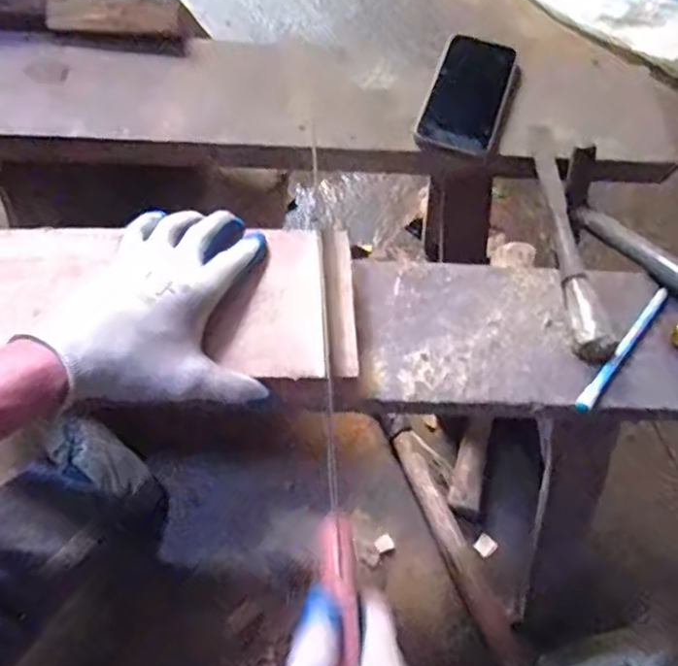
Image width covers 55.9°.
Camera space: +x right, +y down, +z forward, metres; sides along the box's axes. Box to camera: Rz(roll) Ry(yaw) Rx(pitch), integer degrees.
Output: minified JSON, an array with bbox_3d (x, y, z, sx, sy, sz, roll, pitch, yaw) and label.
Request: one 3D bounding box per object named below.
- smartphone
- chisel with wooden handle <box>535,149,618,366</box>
[{"bbox_3d":[0.131,-0.244,0.648,0.072,0.012,0.147,19,64,6],"label":"smartphone"},{"bbox_3d":[0.202,-0.081,0.556,0.031,0.026,0.236,3,58,-1],"label":"chisel with wooden handle"}]

